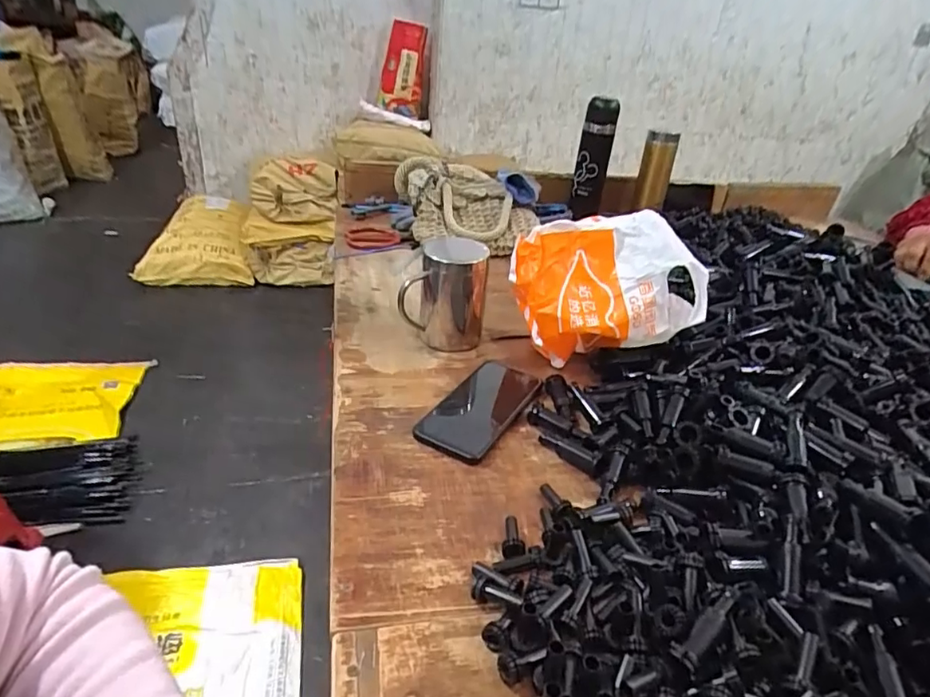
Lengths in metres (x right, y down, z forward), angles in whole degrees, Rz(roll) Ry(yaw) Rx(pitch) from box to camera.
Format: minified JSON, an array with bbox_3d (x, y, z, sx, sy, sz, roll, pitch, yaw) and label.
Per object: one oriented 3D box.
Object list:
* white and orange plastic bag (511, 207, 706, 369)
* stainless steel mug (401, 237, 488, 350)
[{"bbox_3d":[0.158,-0.066,0.644,0.208,0.146,0.106,2,31,-7],"label":"white and orange plastic bag"},{"bbox_3d":[-0.023,-0.076,0.702,0.100,0.128,0.098,7,31,2],"label":"stainless steel mug"}]

